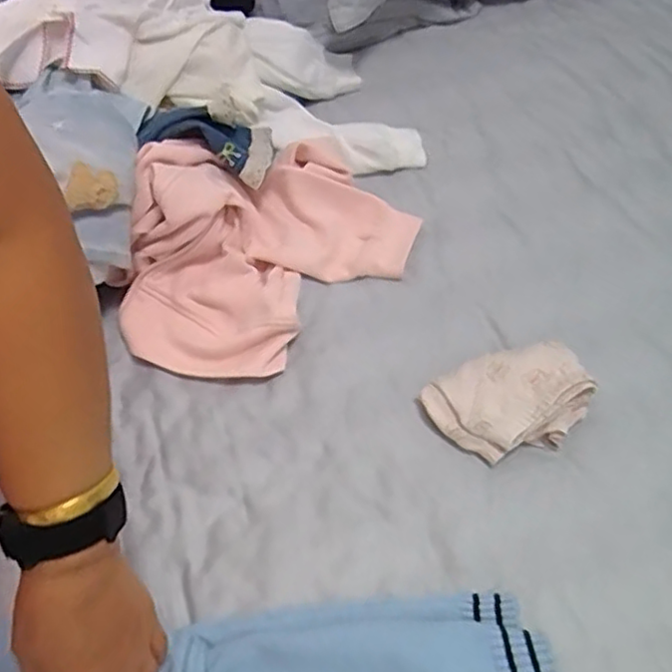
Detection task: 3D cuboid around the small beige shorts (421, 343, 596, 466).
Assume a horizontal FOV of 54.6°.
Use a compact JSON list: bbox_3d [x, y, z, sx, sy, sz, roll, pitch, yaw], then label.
[{"bbox_3d":[0.155,0.057,0.578,0.134,0.034,0.098,-25,56,-14],"label":"small beige shorts"}]

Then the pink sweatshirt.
[{"bbox_3d":[-0.070,-0.098,0.663,0.313,0.114,0.236,-16,55,-7],"label":"pink sweatshirt"}]

